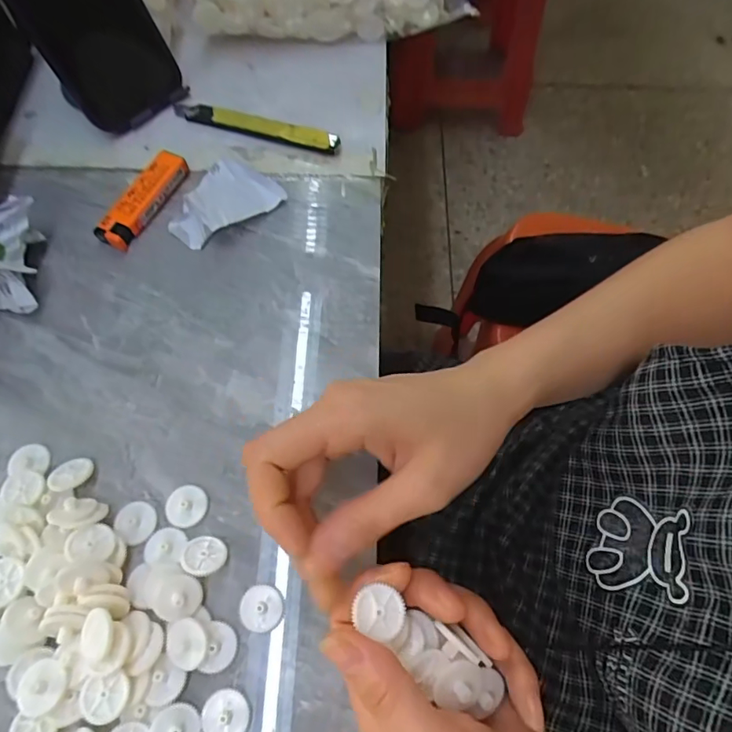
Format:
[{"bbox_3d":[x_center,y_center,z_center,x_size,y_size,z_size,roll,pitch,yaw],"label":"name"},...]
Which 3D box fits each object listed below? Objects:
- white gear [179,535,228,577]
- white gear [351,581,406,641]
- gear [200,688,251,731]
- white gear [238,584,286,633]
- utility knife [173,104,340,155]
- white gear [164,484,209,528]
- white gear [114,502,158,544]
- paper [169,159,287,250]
[{"bbox_3d":[-0.082,0.096,0.252,0.022,0.004,0.021,-3,37,-24],"label":"white gear"},{"bbox_3d":[0.006,0.099,0.201,0.019,0.004,0.017,13,65,6],"label":"white gear"},{"bbox_3d":[-0.064,0.160,0.227,0.021,0.004,0.021,0,64,0],"label":"gear"},{"bbox_3d":[-0.051,0.119,0.246,0.022,0.004,0.020,10,65,4],"label":"white gear"},{"bbox_3d":[-0.084,-0.181,0.379,0.131,0.015,0.016,18,65,8],"label":"utility knife"},{"bbox_3d":[-0.096,0.074,0.266,0.022,0.004,0.022,0,64,0],"label":"white gear"},{"bbox_3d":[-0.121,0.081,0.261,0.021,0.004,0.019,39,70,17],"label":"white gear"},{"bbox_3d":[-0.101,-0.118,0.344,0.052,0.028,0.076,42,71,18],"label":"paper"}]

